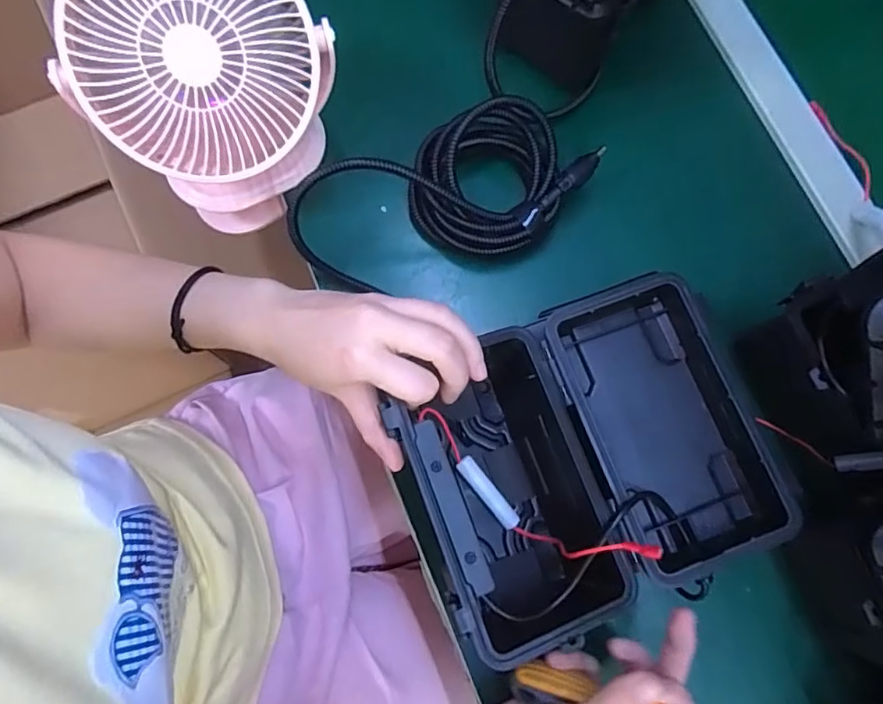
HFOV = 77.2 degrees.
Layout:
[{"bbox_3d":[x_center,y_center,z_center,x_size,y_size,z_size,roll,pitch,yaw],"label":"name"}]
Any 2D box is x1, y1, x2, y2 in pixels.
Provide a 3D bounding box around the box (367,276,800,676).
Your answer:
[{"bbox_3d":[0.089,0.066,0.359,0.207,0.086,0.172,-21,78,-6],"label":"box"}]

